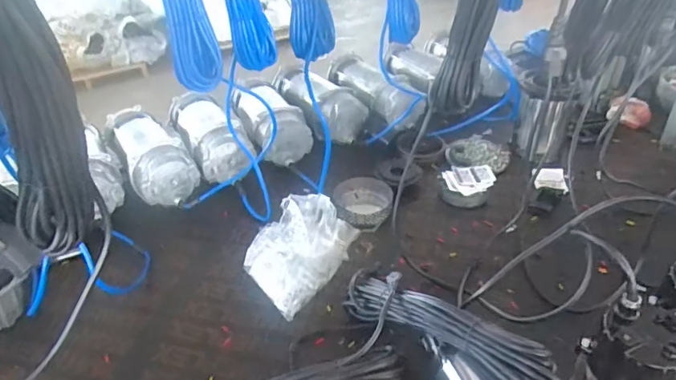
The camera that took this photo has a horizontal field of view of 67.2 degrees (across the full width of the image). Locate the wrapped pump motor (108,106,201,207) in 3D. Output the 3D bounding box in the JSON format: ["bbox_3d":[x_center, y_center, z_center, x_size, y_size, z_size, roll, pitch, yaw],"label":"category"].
[{"bbox_3d":[-0.421,-0.090,1.134,0.121,0.100,0.311,-21,40,-25],"label":"wrapped pump motor"}]

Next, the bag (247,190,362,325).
[{"bbox_3d":[-0.073,0.103,0.915,0.151,0.100,0.192,24,43,31],"label":"bag"}]

